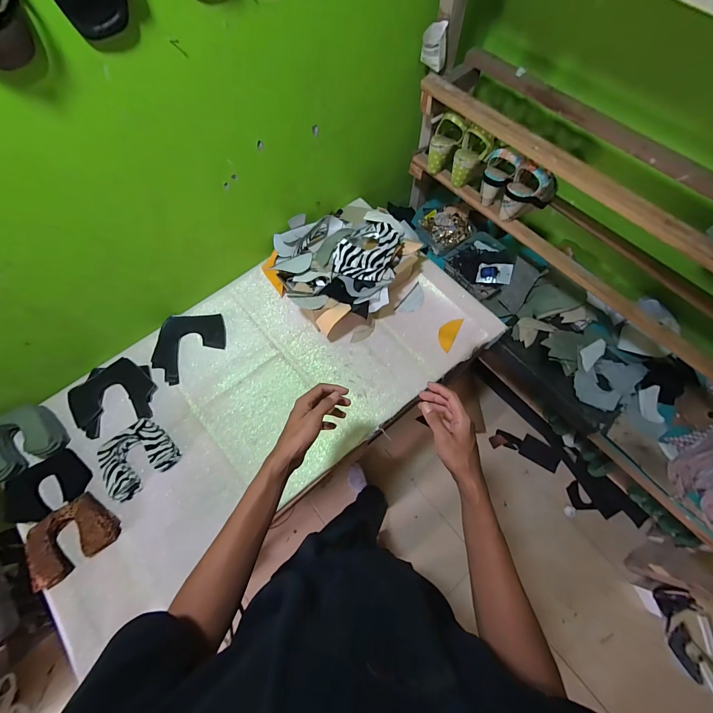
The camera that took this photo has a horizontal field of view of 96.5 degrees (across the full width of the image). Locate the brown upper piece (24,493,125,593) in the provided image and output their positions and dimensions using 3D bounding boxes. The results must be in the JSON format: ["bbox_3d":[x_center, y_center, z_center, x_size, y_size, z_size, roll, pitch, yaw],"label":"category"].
[{"bbox_3d":[-0.620,0.388,0.686,0.163,0.033,0.131,-41,73,-15],"label":"brown upper piece"}]

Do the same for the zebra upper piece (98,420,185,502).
[{"bbox_3d":[-0.518,0.236,0.749,0.154,0.034,0.137,-40,73,-15],"label":"zebra upper piece"}]

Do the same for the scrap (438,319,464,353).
[{"bbox_3d":[0.253,-0.064,0.876,0.047,0.004,0.103,25,76,9],"label":"scrap"}]

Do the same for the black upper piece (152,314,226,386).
[{"bbox_3d":[-0.455,-0.026,0.863,0.187,0.018,0.191,-5,67,-2],"label":"black upper piece"}]

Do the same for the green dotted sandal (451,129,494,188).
[{"bbox_3d":[0.308,-0.531,0.851,0.081,0.134,0.069,21,69,9],"label":"green dotted sandal"}]

